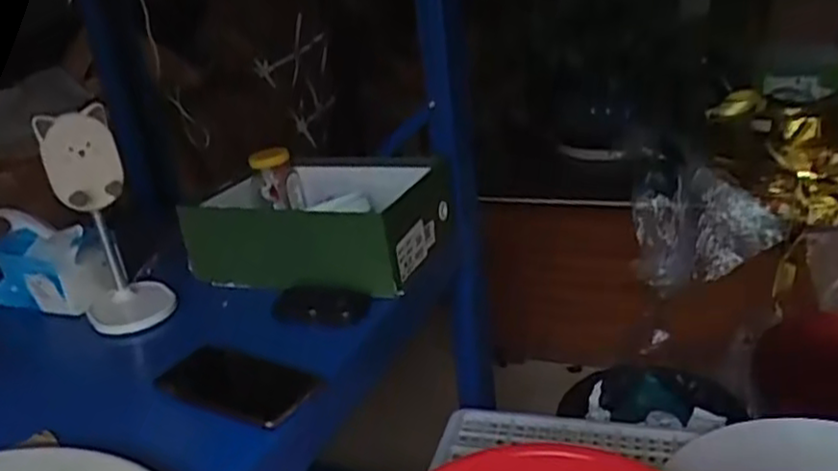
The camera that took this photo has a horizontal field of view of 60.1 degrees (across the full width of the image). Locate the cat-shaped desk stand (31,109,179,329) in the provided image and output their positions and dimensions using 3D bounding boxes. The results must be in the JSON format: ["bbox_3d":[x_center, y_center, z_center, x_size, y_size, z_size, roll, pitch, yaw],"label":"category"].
[{"bbox_3d":[-0.373,-0.017,0.861,0.097,0.253,0.107,-17,25,-23],"label":"cat-shaped desk stand"}]

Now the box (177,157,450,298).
[{"bbox_3d":[-0.145,-0.024,0.999,0.343,0.110,0.244,2,24,21],"label":"box"}]

